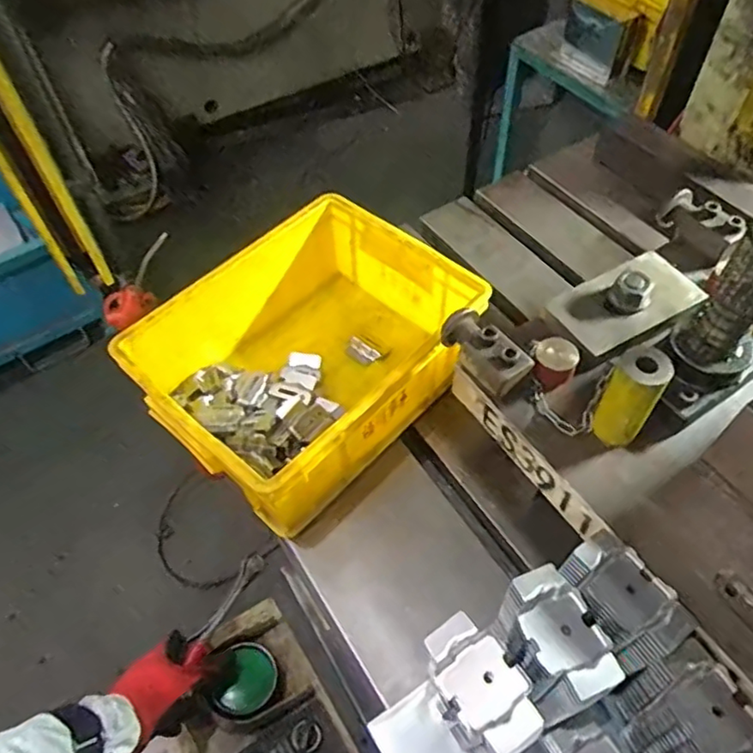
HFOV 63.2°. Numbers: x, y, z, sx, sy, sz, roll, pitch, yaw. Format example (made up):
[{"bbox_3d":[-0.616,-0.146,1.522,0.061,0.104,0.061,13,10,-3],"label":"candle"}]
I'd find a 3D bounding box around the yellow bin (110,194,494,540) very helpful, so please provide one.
[{"bbox_3d":[-0.076,-0.025,0.703,0.341,0.133,0.261,-39,62,-24],"label":"yellow bin"}]

